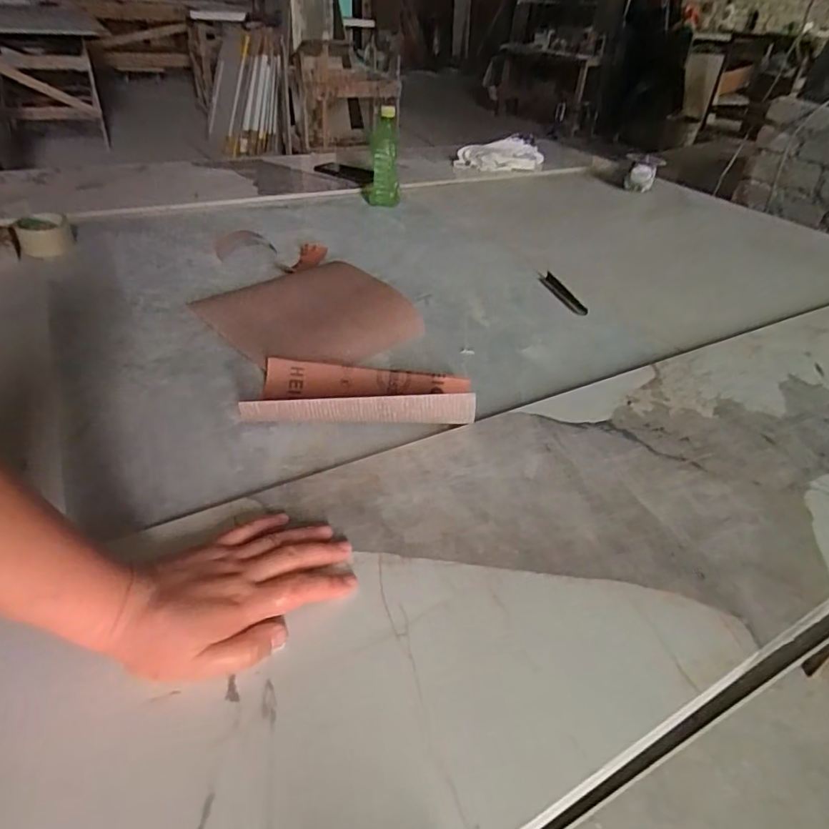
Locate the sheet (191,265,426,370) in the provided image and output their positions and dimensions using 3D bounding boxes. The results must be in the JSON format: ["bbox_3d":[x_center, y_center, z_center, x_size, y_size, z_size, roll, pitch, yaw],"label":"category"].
[{"bbox_3d":[-0.150,-0.147,0.757,0.238,0.041,0.252,-23,46,-30],"label":"sheet"}]

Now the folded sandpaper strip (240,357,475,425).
[{"bbox_3d":[-0.055,-0.033,0.598,0.242,0.051,0.115,2,39,-4],"label":"folded sandpaper strip"}]

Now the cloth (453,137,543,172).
[{"bbox_3d":[0.232,-0.689,1.451,0.244,0.069,0.098,-19,44,-27],"label":"cloth"}]

